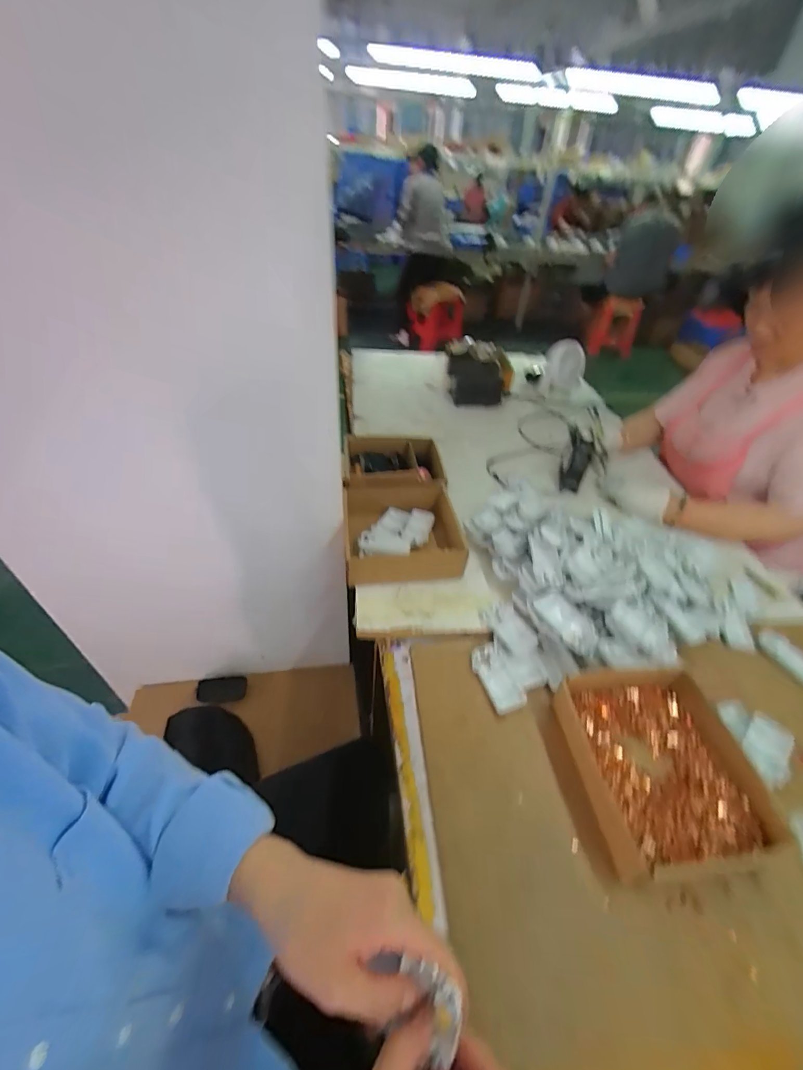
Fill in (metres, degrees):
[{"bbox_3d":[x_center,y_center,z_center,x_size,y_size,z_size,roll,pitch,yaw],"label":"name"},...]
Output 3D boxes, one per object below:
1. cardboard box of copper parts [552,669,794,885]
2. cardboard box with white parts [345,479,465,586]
[{"bbox_3d":[0.312,0.274,0.506,0.207,0.056,0.207,-3,44,-8],"label":"cardboard box of copper parts"},{"bbox_3d":[0.000,-0.012,0.767,0.203,0.082,0.205,-2,43,-7],"label":"cardboard box with white parts"}]

